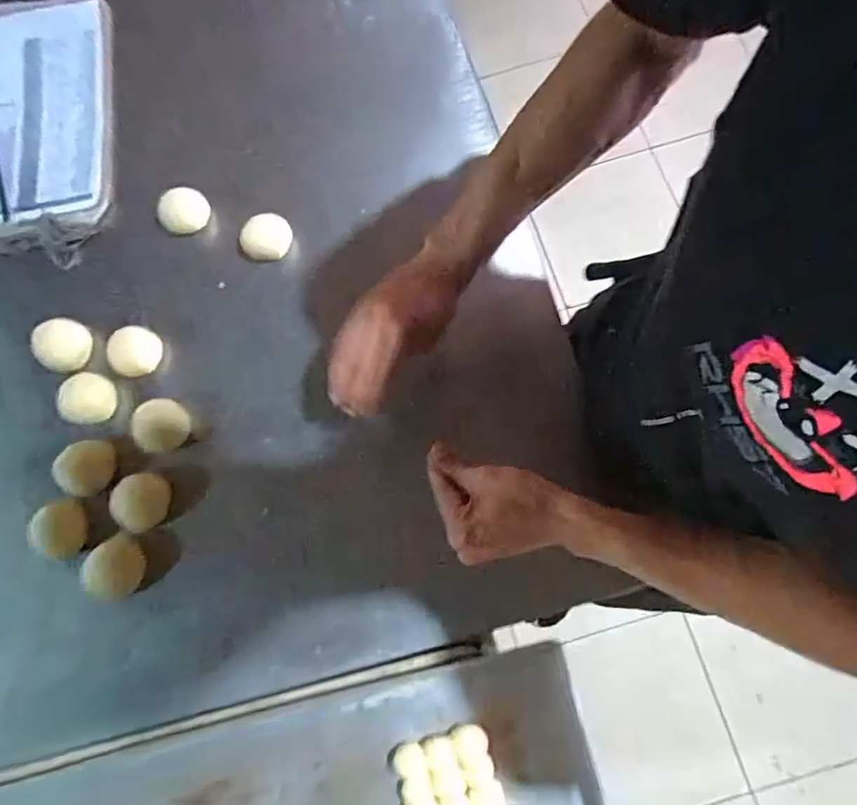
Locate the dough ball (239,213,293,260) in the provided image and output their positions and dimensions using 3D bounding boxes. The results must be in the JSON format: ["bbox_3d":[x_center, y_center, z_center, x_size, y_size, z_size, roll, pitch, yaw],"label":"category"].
[{"bbox_3d":[-0.181,-0.184,0.601,0.054,0.029,0.043,4,78,2],"label":"dough ball"}]

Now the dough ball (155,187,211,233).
[{"bbox_3d":[-0.277,-0.217,0.608,0.054,0.032,0.041,-40,80,-7],"label":"dough ball"}]

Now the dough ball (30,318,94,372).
[{"bbox_3d":[-0.392,-0.063,0.571,0.054,0.036,0.057,23,79,6],"label":"dough ball"}]

